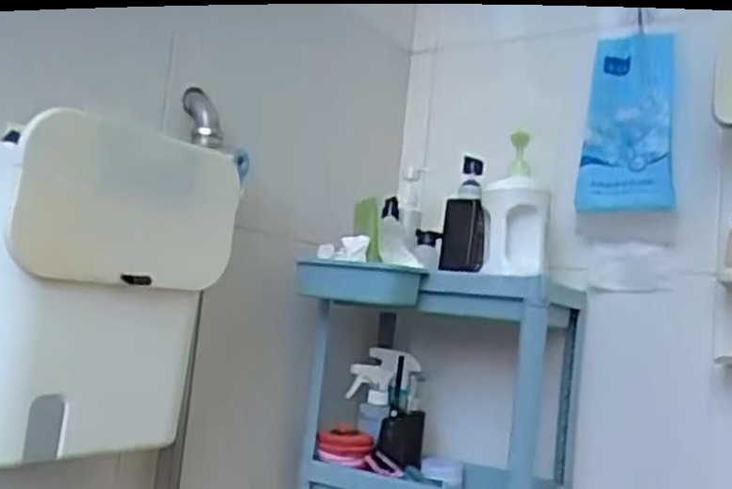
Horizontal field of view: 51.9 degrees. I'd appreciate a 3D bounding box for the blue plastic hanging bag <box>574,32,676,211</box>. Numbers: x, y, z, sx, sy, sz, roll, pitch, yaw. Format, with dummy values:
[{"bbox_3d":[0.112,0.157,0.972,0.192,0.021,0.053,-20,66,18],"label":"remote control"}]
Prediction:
[{"bbox_3d":[0.408,-0.202,1.159,0.128,0.320,0.050,3,-26,24],"label":"blue plastic hanging bag"}]

